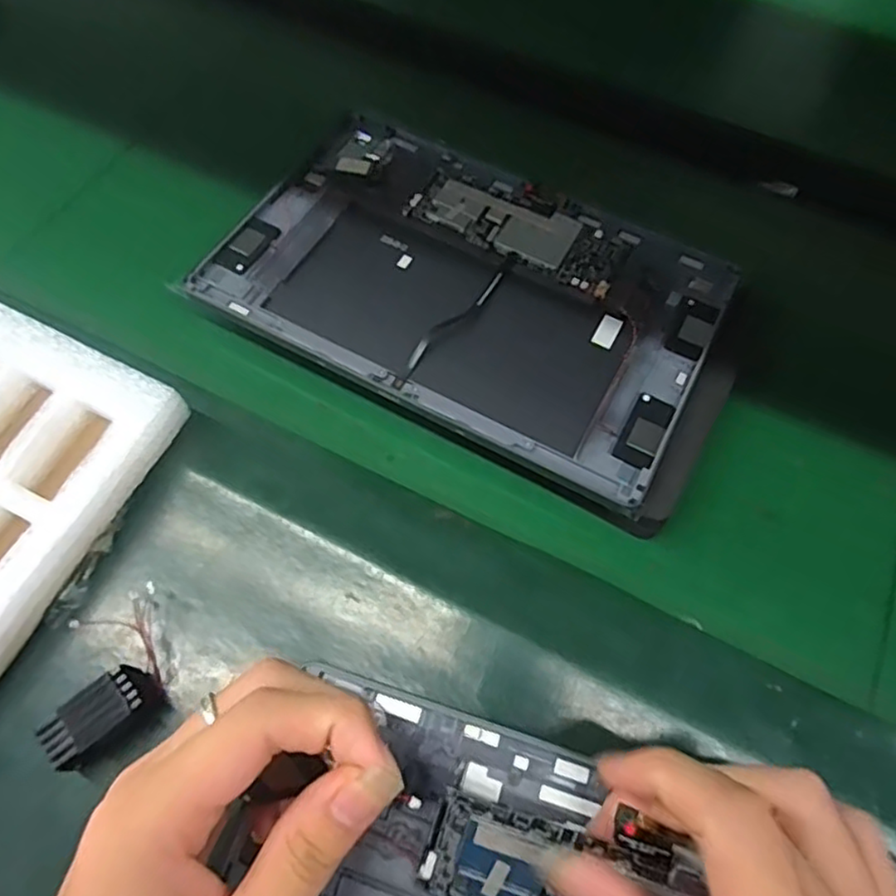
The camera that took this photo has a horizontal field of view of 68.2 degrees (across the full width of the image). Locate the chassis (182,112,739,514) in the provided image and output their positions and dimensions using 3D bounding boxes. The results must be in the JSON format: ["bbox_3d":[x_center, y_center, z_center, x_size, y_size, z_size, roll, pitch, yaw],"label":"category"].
[{"bbox_3d":[0.013,-0.086,0.356,0.246,0.026,0.165,27,68,10],"label":"chassis"}]

